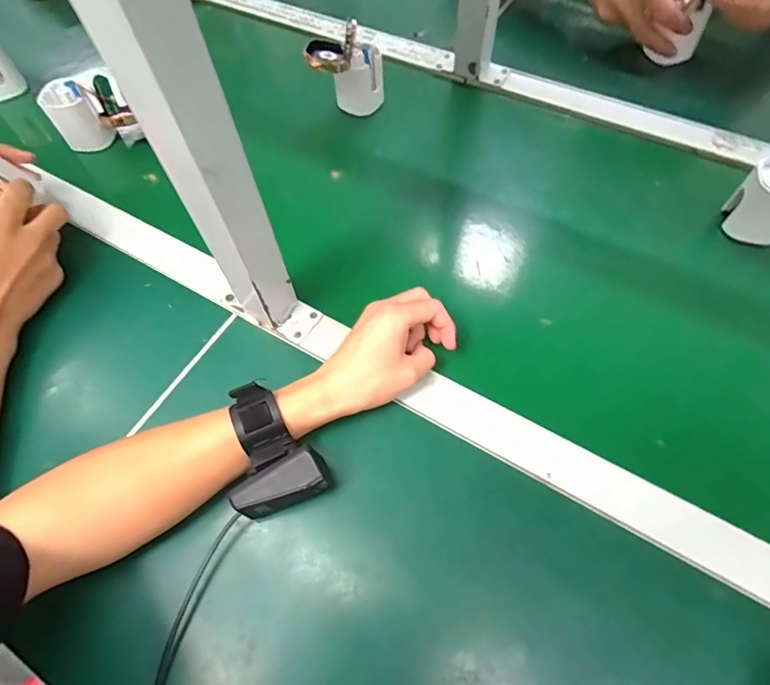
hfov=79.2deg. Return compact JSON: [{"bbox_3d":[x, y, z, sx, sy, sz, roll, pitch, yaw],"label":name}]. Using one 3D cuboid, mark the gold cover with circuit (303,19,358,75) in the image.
[{"bbox_3d":[-0.062,-0.342,0.532,0.060,0.041,0.049,22,65,14],"label":"gold cover with circuit"}]

